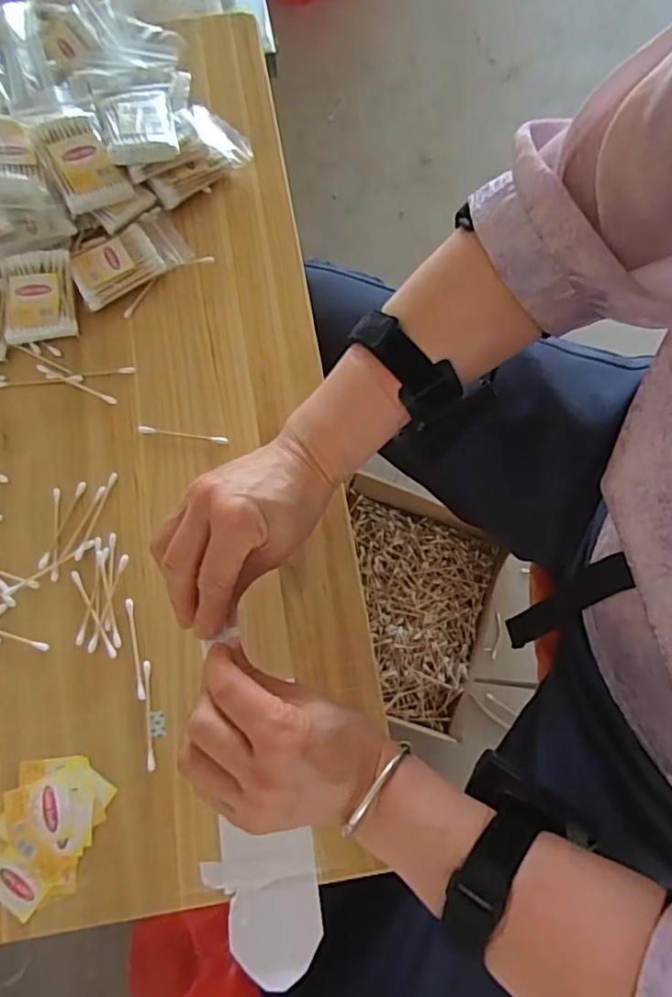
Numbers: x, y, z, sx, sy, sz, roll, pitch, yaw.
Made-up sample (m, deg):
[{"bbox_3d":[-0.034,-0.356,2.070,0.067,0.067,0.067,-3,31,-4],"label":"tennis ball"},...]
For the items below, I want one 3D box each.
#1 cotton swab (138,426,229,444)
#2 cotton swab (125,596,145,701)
[{"bbox_3d":[-0.122,-0.051,0.475,0.072,0.004,0.007,9,75,1],"label":"cotton swab"},{"bbox_3d":[-0.146,0.108,0.431,0.005,0.004,0.071,-12,76,-4],"label":"cotton swab"}]

